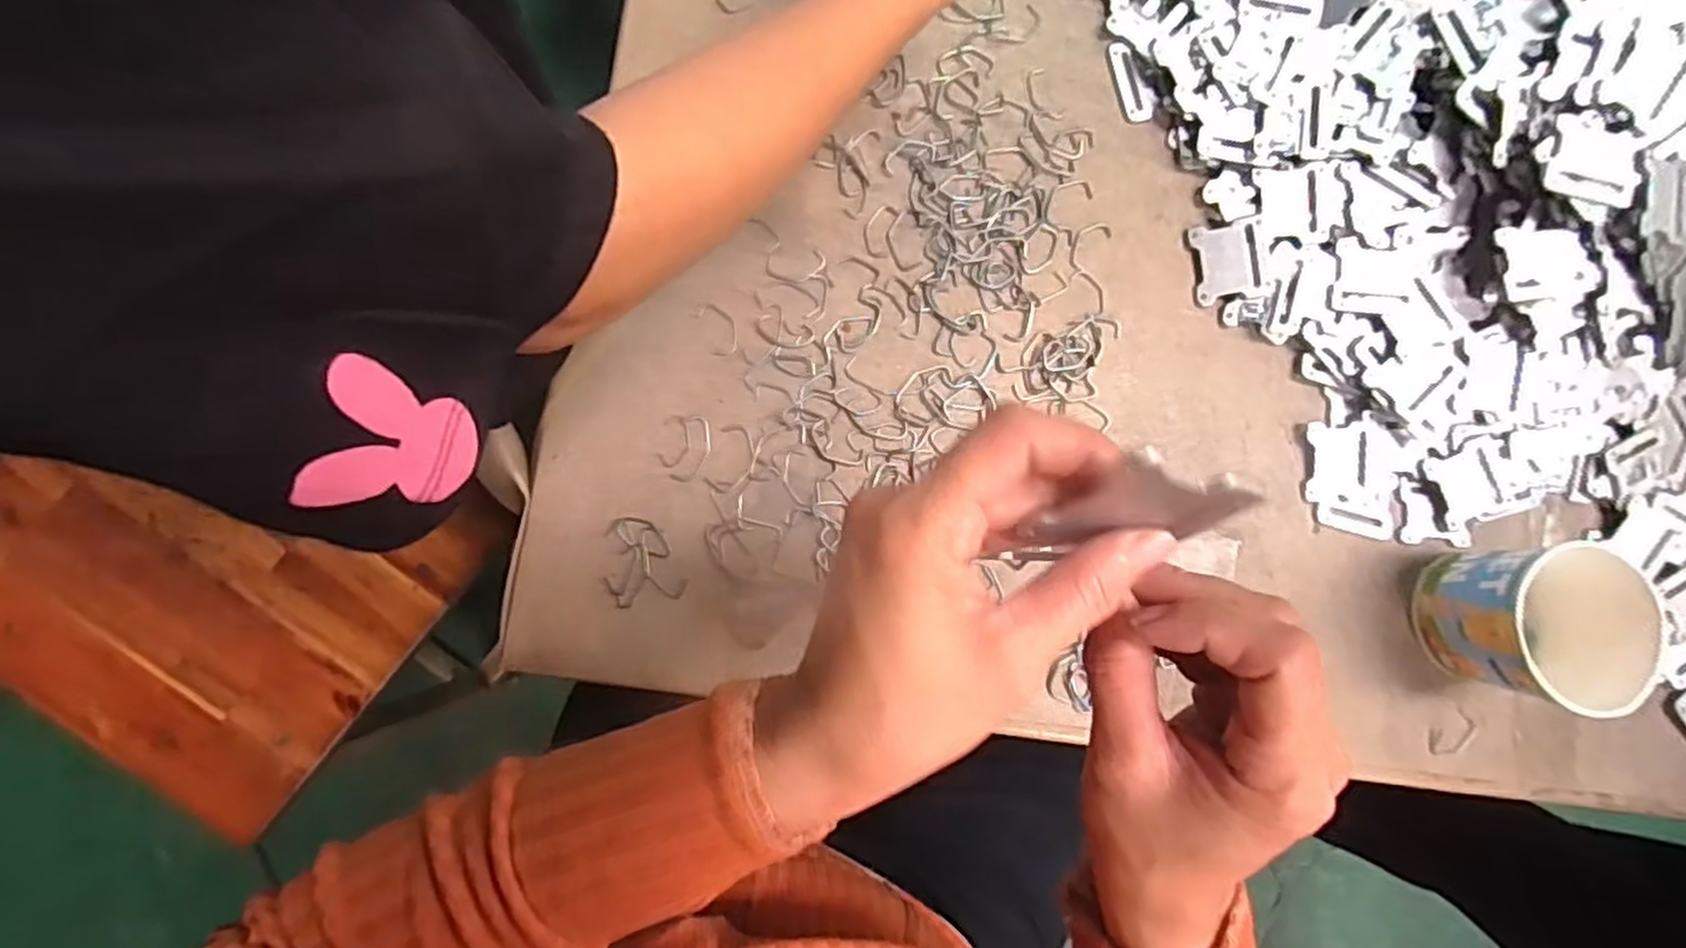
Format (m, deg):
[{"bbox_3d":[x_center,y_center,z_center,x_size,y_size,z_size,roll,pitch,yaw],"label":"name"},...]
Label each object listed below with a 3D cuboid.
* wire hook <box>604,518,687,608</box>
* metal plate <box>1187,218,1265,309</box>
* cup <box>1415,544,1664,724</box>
[{"bbox_3d":[-0.110,0.047,0.415,0.040,0.004,0.047,-8,87,-8],"label":"wire hook"},{"bbox_3d":[0.241,-0.133,0.471,0.041,0.009,0.047,-8,90,14],"label":"metal plate"},{"bbox_3d":[0.402,0.086,0.444,0.090,0.084,0.087,1,86,-8],"label":"cup"}]

